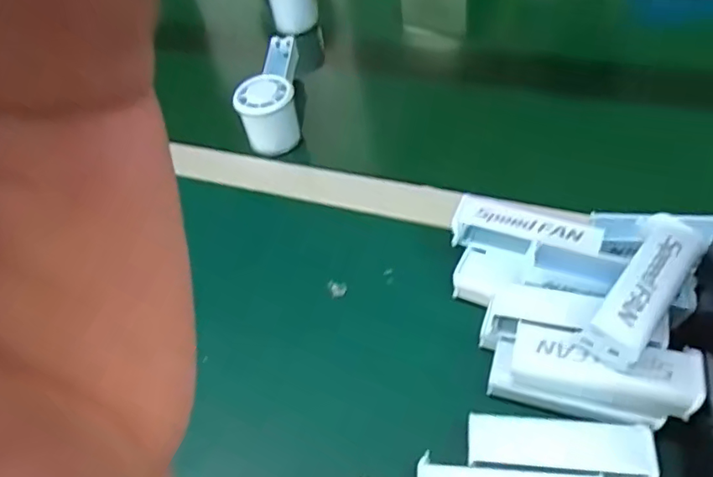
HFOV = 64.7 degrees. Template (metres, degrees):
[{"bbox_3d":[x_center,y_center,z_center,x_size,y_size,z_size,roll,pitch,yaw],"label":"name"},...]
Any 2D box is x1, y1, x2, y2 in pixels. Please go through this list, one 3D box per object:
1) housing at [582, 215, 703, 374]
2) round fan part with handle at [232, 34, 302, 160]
[{"bbox_3d":[0.172,0.029,0.334,0.036,0.023,0.104,26,59,24],"label":"housing"},{"bbox_3d":[-0.089,-0.160,0.588,0.053,0.059,0.155,-6,51,1],"label":"round fan part with handle"}]

